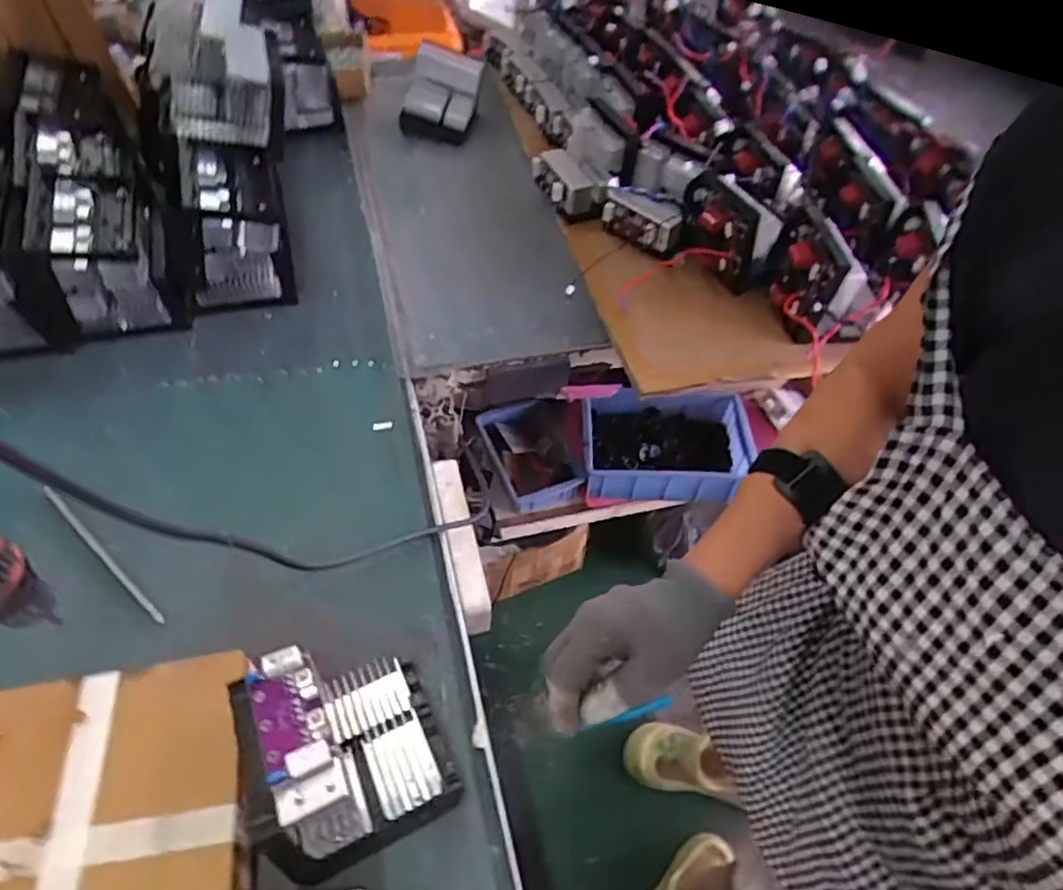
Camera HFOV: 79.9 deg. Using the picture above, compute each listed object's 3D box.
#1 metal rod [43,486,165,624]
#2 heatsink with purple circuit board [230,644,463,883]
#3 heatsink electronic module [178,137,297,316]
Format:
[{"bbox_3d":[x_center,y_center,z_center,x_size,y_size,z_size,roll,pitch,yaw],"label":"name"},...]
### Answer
[{"bbox_3d":[-0.373,0.093,0.548,0.186,0.006,0.008,36,57,21],"label":"metal rod"},{"bbox_3d":[-0.124,0.200,0.425,0.113,0.105,0.118,-20,57,-20],"label":"heatsink with purple circuit board"},{"bbox_3d":[-0.332,-0.241,0.712,0.105,0.159,0.123,-9,54,-13],"label":"heatsink electronic module"}]

